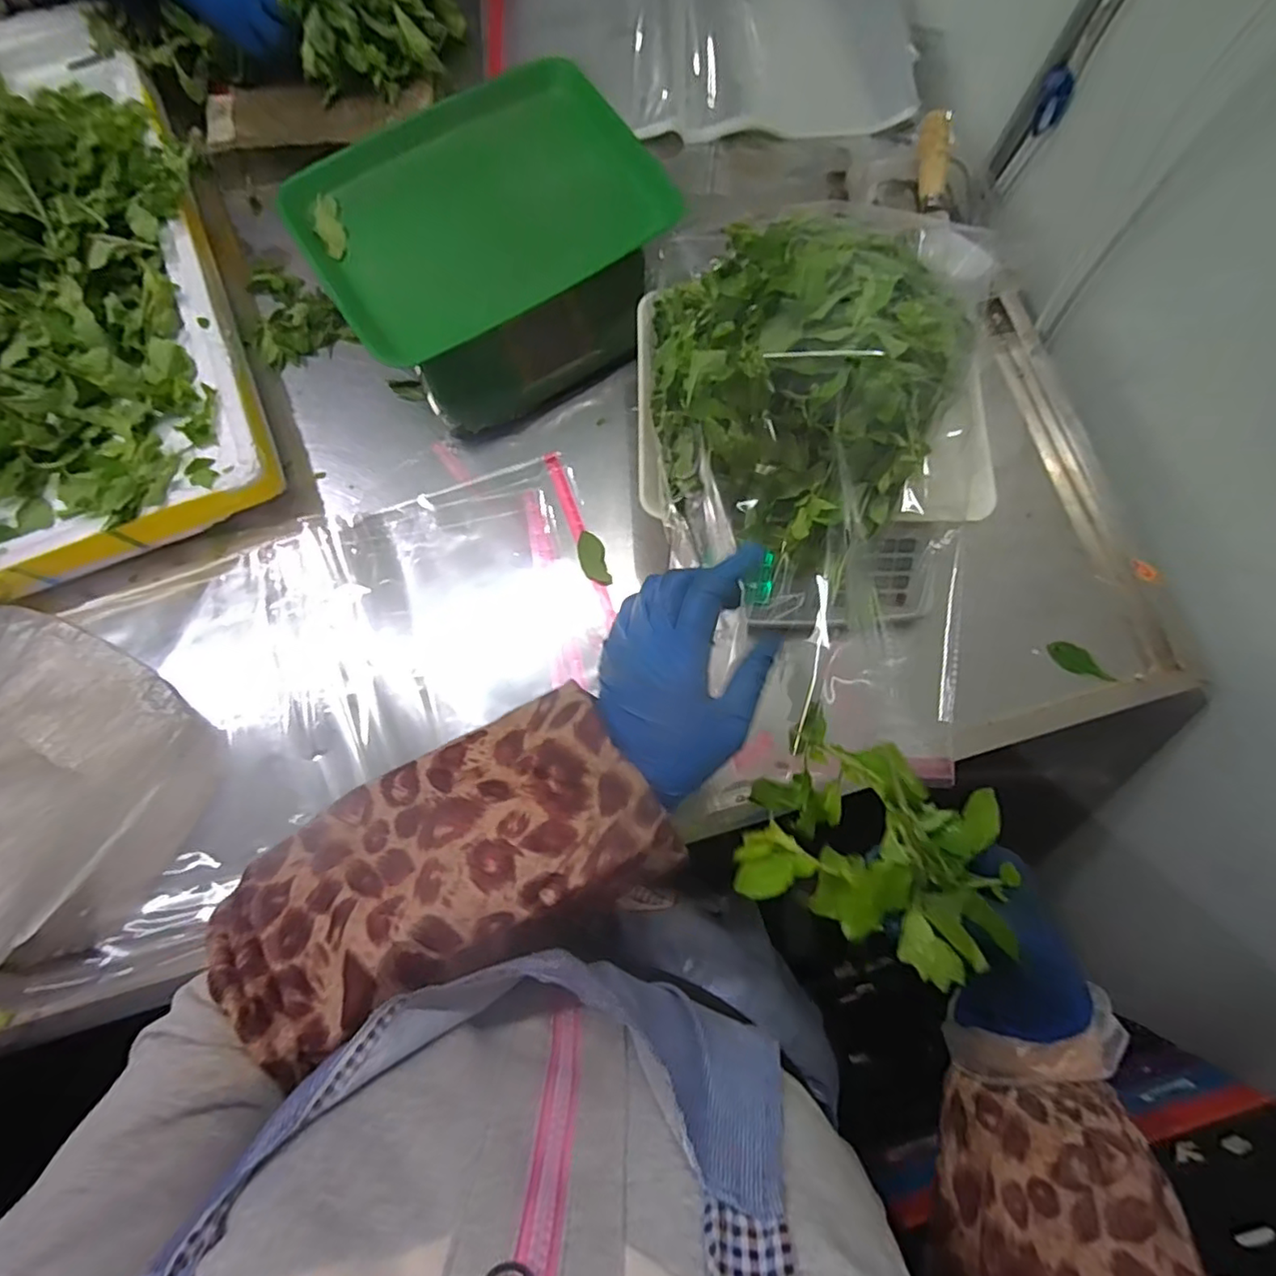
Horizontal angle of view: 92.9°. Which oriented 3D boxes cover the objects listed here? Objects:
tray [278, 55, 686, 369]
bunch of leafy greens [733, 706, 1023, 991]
[{"bbox_3d":[-0.136,-0.373,0.524,0.294,0.028,0.204,-32,74,-4],"label":"tray"},{"bbox_3d":[0.123,0.109,0.315,0.119,0.077,0.104,30,80,6],"label":"bunch of leafy greens"}]

